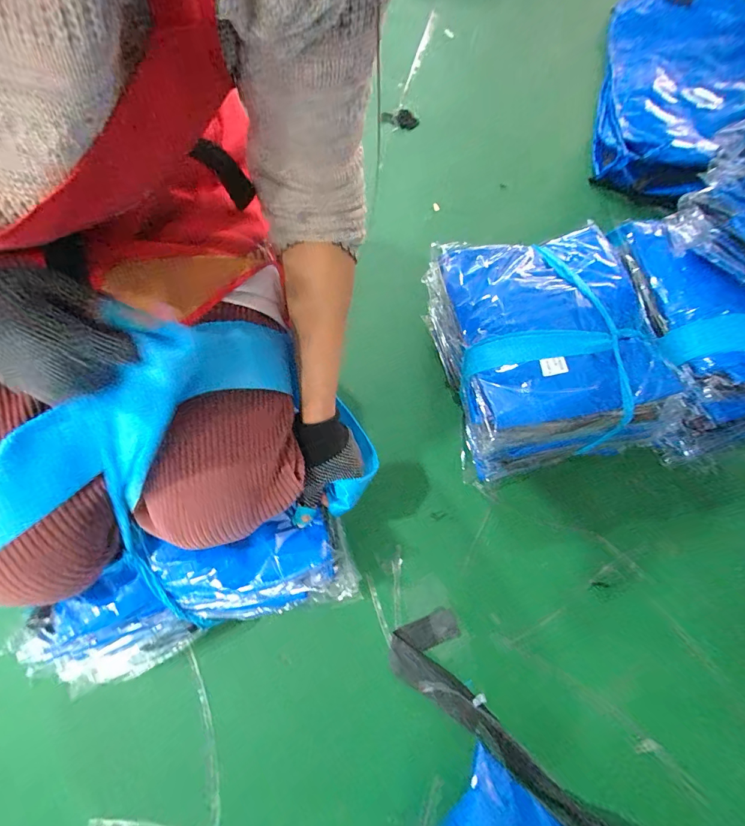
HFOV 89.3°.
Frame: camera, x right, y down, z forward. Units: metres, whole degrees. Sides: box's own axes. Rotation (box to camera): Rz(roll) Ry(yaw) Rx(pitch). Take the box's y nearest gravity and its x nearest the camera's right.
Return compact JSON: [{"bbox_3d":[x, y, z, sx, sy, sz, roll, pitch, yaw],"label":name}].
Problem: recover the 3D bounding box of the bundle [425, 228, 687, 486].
[{"bbox_3d":[0.250,-0.088,0.573,0.265,0.176,0.303,-10,69,-7],"label":"bundle"}]

